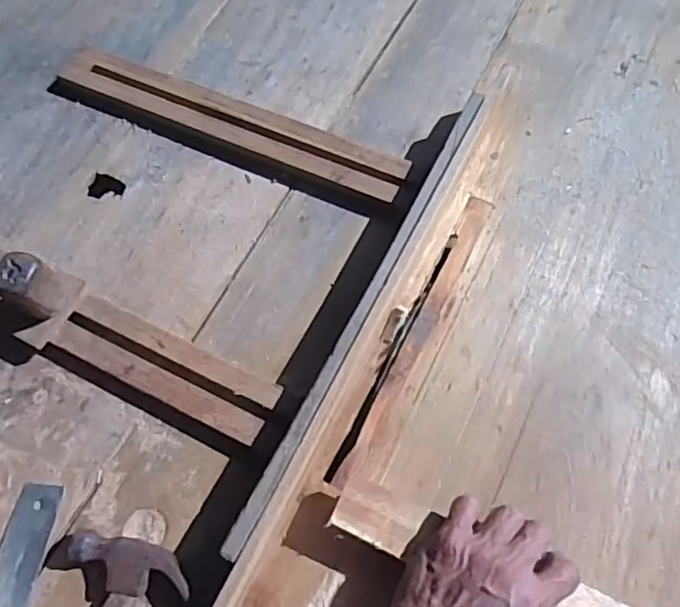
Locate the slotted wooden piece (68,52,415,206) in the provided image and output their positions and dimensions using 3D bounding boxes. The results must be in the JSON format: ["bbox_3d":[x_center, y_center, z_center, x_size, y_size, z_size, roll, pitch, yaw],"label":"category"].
[{"bbox_3d":[-0.126,-0.203,0.633,0.424,0.021,0.055,24,66,14],"label":"slotted wooden piece"}]

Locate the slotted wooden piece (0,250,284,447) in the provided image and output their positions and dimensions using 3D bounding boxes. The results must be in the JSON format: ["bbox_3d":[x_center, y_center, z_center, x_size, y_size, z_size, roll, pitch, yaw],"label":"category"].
[{"bbox_3d":[-0.249,0.014,0.536,0.422,0.021,0.057,23,66,14],"label":"slotted wooden piece"}]

